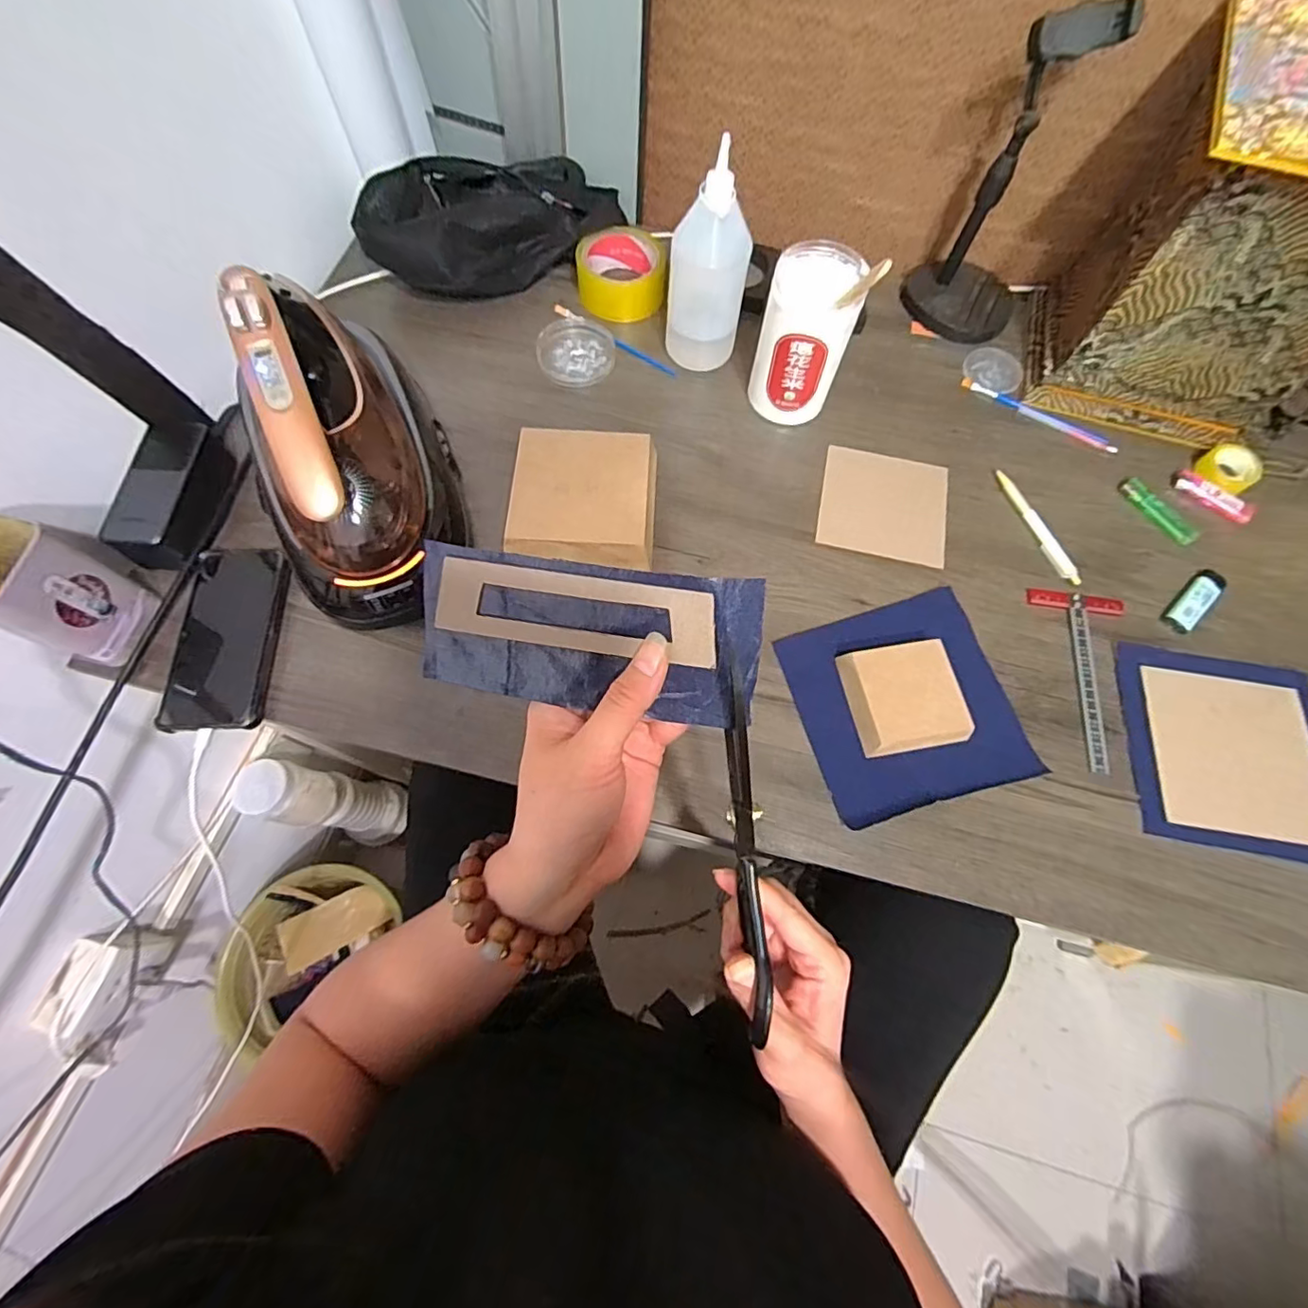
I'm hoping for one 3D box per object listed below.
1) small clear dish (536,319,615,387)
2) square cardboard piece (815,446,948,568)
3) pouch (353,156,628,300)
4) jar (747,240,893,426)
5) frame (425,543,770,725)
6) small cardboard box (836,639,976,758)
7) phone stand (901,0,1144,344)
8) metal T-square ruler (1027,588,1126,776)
[{"bbox_3d":[-0.085,-0.334,0.634,0.084,0.017,0.080,0,69,-1],"label":"small clear dish"},{"bbox_3d":[0.233,-0.151,0.580,0.124,0.004,0.120,13,69,4],"label":"square cardboard piece"},{"bbox_3d":[-0.187,-0.506,0.666,0.291,0.072,0.163,-16,70,-7],"label":"pouch"},{"bbox_3d":[0.145,-0.307,0.552,0.081,0.159,0.082,0,69,-1],"label":"jar"},{"bbox_3d":[-0.031,-0.008,0.276,0.160,0.009,0.071,7,109,2],"label":"frame"},{"bbox_3d":[0.214,0.038,0.492,0.088,0.026,0.089,-8,69,-4],"label":"small cardboard box"},{"bbox_3d":[0.359,-0.462,0.567,0.119,0.249,0.113,24,70,8],"label":"phone stand"},{"bbox_3d":[0.386,0.021,0.515,0.085,0.004,0.169,10,69,3],"label":"metal T-square ruler"}]

